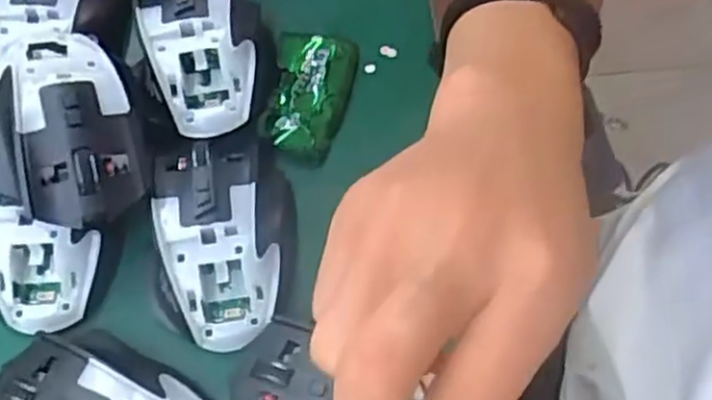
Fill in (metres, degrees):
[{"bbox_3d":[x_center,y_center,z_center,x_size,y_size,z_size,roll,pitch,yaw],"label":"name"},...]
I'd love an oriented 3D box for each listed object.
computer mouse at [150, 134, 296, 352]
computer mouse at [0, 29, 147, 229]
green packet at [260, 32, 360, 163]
[{"bbox_3d":[-0.070,0.016,0.386,0.072,0.033,0.112,-1,69,-2],"label":"computer mouse"},{"bbox_3d":[-0.146,-0.044,0.375,0.068,0.042,0.122,-13,70,-6],"label":"computer mouse"},{"bbox_3d":[-0.028,-0.062,0.435,0.046,0.011,0.080,9,69,2],"label":"green packet"}]

